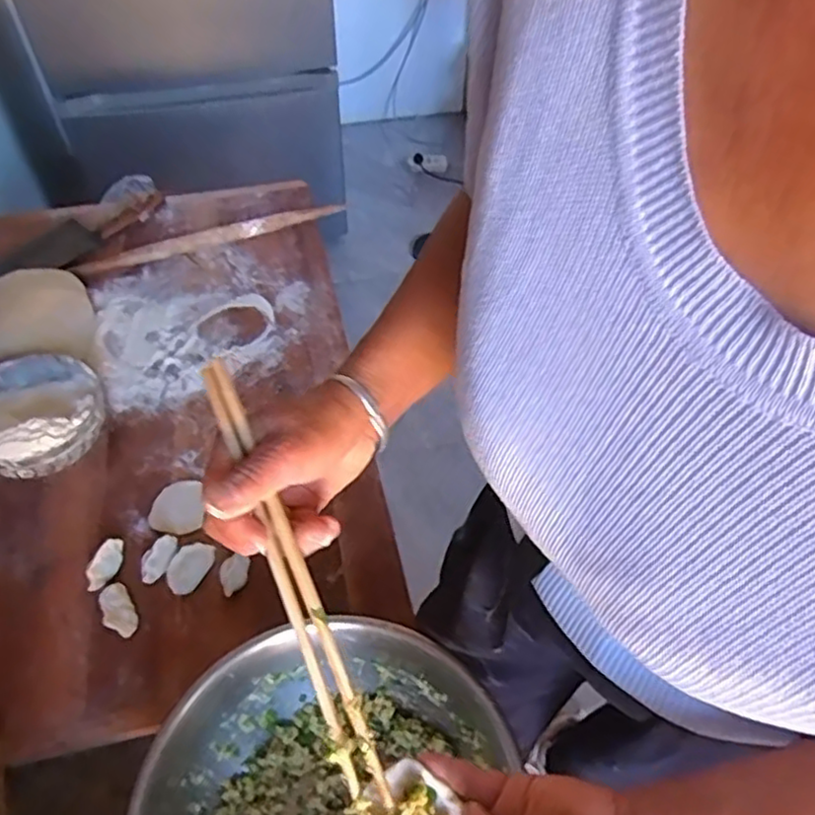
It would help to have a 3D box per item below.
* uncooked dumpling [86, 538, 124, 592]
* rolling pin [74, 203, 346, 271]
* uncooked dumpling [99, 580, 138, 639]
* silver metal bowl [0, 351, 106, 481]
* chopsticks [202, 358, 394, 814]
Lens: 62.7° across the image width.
[{"bbox_3d":[-0.290,0.149,0.642,0.020,0.021,0.052,15,53,10],"label":"uncooked dumpling"},{"bbox_3d":[-0.280,-0.249,0.962,0.371,0.027,0.033,-15,54,-13],"label":"rolling pin"},{"bbox_3d":[-0.266,0.187,0.615,0.024,0.025,0.054,-26,57,-20],"label":"uncooked dumpling"},{"bbox_3d":[-0.397,0.010,0.714,0.138,0.084,0.143,1,52,-1],"label":"silver metal bowl"},{"bbox_3d":[-0.063,0.093,0.365,0.018,0.015,0.255,-20,82,-16],"label":"chopsticks"}]

